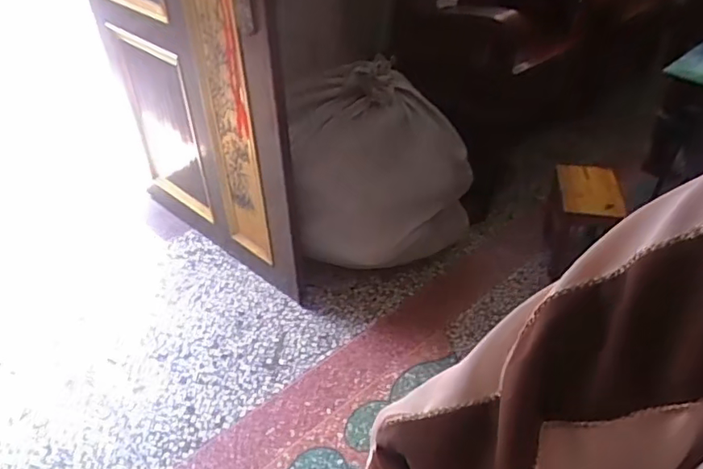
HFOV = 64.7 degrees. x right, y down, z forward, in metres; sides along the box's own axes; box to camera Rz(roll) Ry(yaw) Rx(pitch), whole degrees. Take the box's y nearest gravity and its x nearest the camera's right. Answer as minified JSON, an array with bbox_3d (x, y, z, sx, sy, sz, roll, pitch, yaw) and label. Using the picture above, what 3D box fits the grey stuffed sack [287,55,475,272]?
[{"bbox_3d":[0.118,-0.200,1.859,0.595,0.644,0.381,0,39,0],"label":"grey stuffed sack"}]

